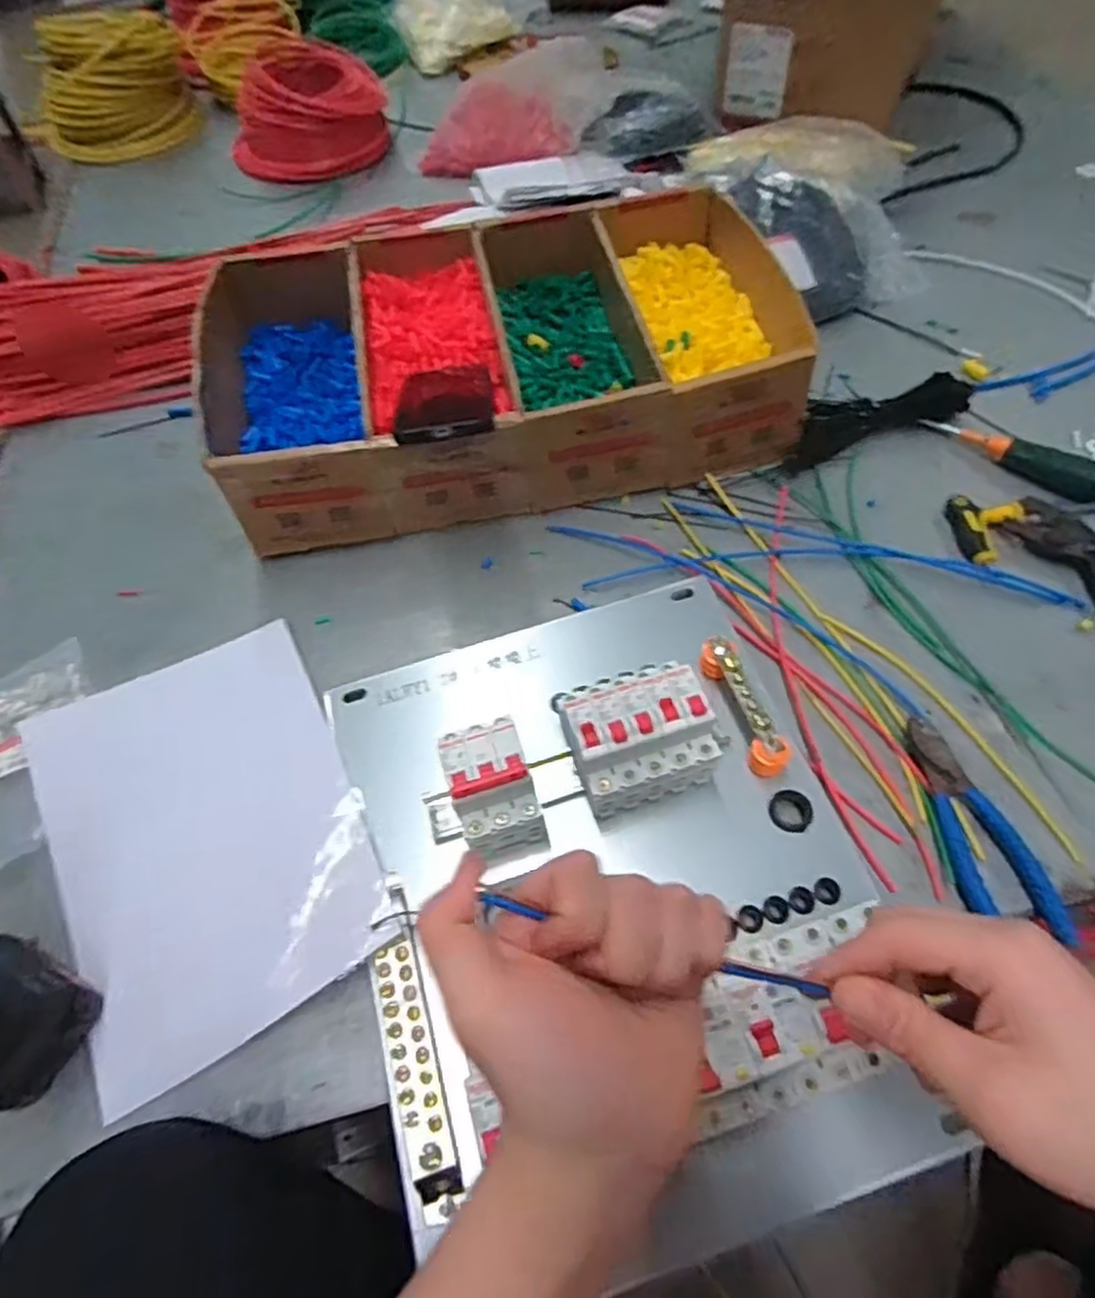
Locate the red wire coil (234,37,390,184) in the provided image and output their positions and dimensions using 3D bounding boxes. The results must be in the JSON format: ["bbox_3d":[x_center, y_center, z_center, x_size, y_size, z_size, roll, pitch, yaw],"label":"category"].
[{"bbox_3d":[-0.354,-0.791,1.050,0.233,0.106,0.174,-17,59,-7],"label":"red wire coil"}]

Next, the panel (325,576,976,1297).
[{"bbox_3d":[0.038,0.126,0.446,0.313,0.074,0.400,-16,59,-6],"label":"panel"}]

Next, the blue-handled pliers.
[{"bbox_3d":[0.289,0.115,0.477,0.055,0.012,0.149,-3,58,2],"label":"blue-handled pliers"}]

